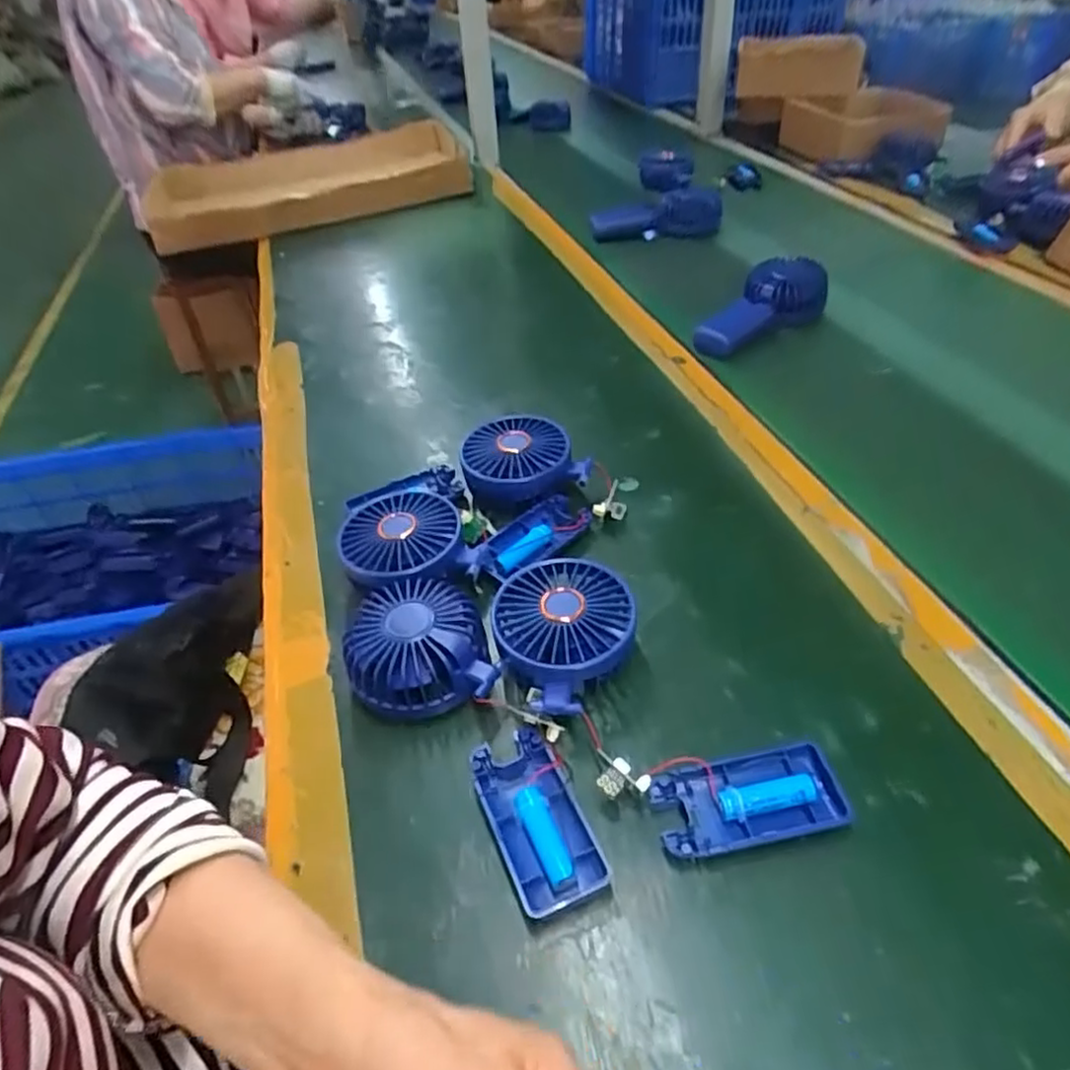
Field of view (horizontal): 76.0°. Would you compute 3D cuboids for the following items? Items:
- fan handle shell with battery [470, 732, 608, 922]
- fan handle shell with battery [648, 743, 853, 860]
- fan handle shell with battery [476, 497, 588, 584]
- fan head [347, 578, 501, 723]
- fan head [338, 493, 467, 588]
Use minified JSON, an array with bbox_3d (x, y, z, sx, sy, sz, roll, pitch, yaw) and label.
[{"bbox_3d":[0.000,0.148,0.356,0.045,0.015,0.093,-20,44,-14],"label":"fan handle shell with battery"},{"bbox_3d":[0.110,0.139,0.353,0.094,0.016,0.043,-10,42,-3],"label":"fan handle shell with battery"},{"bbox_3d":[-0.001,0.004,0.505,0.044,0.021,0.092,30,54,34],"label":"fan handle shell with battery"},{"bbox_3d":[-0.072,0.068,0.425,0.082,0.050,0.090,-4,42,4],"label":"fan head"},{"bbox_3d":[-0.092,0.009,0.482,0.082,0.040,0.088,-4,42,3],"label":"fan head"}]

